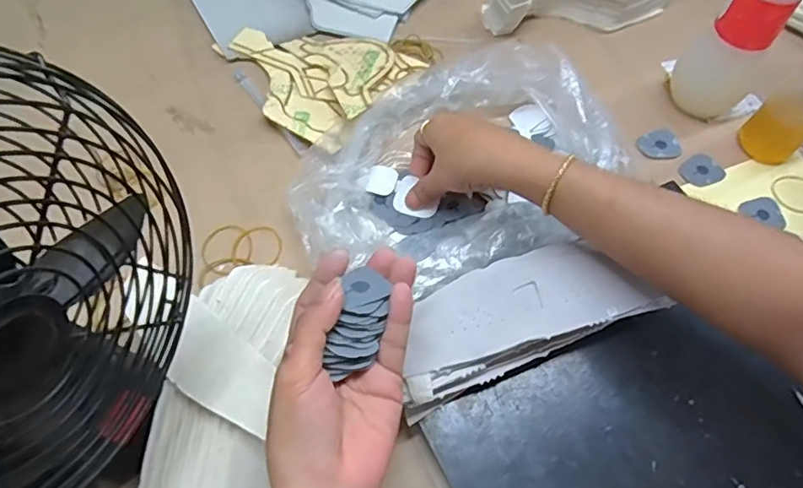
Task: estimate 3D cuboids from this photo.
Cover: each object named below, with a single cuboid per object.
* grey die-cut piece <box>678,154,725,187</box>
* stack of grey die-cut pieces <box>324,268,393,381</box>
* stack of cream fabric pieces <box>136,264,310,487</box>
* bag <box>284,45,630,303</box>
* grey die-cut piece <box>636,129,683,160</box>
[{"bbox_3d":[0.283,-0.068,0.529,0.036,0.006,0.033,1,59,-1],"label":"grey die-cut piece"},{"bbox_3d":[-0.023,0.042,0.322,0.026,0.016,0.067,11,59,5],"label":"stack of grey die-cut pieces"},{"bbox_3d":[-0.122,0.109,0.384,0.095,0.053,0.222,3,59,0],"label":"stack of cream fabric pieces"},{"bbox_3d":[0.045,-0.065,0.480,0.269,0.064,0.211,-36,67,-20],"label":"bag"},{"bbox_3d":[0.251,-0.095,0.543,0.036,0.004,0.034,-3,68,8],"label":"grey die-cut piece"}]

